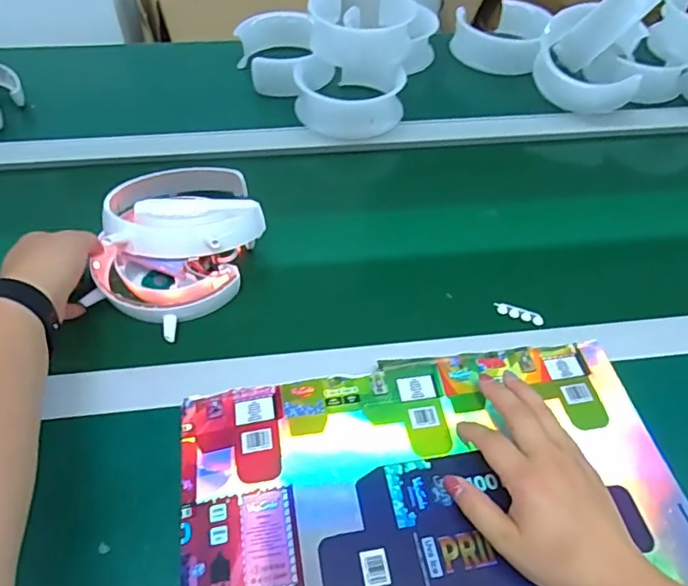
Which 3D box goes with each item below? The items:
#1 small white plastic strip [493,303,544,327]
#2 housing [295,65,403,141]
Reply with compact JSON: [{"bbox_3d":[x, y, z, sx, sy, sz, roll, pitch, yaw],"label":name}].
[{"bbox_3d":[0.171,0.019,0.531,0.046,0.006,0.013,19,51,14],"label":"small white plastic strip"},{"bbox_3d":[0.007,-0.252,0.718,0.143,0.056,0.082,2,51,-1],"label":"housing"}]

